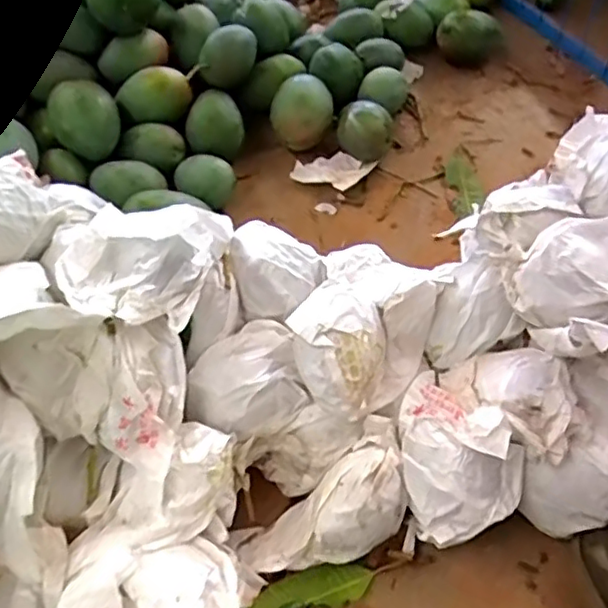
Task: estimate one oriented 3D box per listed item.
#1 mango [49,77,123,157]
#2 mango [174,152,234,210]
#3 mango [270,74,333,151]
[{"bbox_3d":[-0.359,-0.301,1.033,0.106,0.083,0.113,-1,50,2],"label":"mango"},{"bbox_3d":[-0.174,-0.208,1.027,0.103,0.062,0.069,27,56,23],"label":"mango"},{"bbox_3d":[-0.005,-0.346,1.127,0.110,0.091,0.094,-2,50,2],"label":"mango"}]

